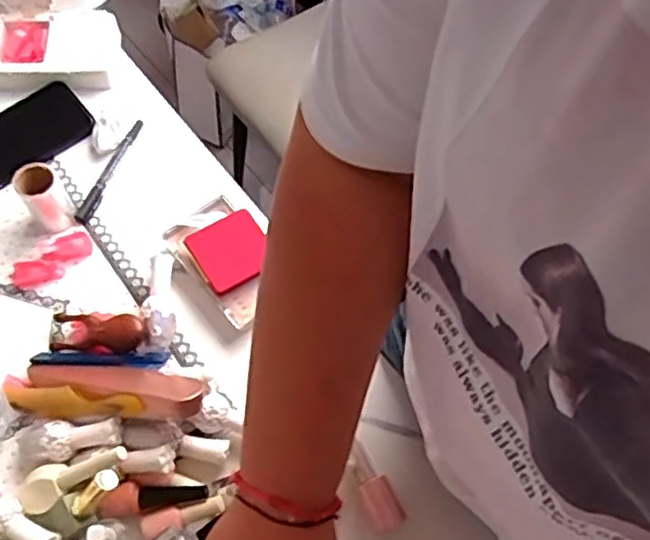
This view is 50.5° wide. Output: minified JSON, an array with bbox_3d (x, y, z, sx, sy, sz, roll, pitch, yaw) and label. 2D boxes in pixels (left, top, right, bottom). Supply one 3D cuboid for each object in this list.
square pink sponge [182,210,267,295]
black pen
[{"bbox_3d":[-0.094,-0.020,0.688,0.073,0.009,0.076,-28,69,-16],"label":"square pink sponge"},{"bbox_3d":[-0.234,-0.109,0.751,0.013,0.015,0.135,21,65,7],"label":"black pen"}]

